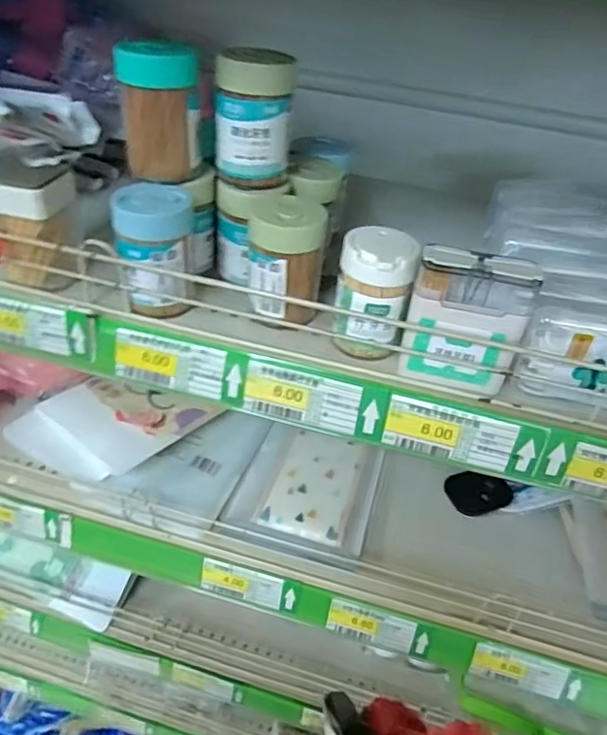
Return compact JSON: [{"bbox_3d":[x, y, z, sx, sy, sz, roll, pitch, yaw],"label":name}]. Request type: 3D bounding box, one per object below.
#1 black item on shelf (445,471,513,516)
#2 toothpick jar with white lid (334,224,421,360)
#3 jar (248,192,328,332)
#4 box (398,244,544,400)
[{"bbox_3d":[0.189,0.134,0.626,0.064,0.013,0.050,-5,41,-13],"label":"black item on shelf"},{"bbox_3d":[0.045,-0.047,0.379,0.045,0.077,0.046,4,40,-3],"label":"toothpick jar with white lid"},{"bbox_3d":[-0.011,-0.070,0.396,0.054,0.080,0.046,13,40,8],"label":"jar"},{"bbox_3d":[0.100,-0.027,0.354,0.070,0.082,0.028,14,40,9],"label":"box"}]

